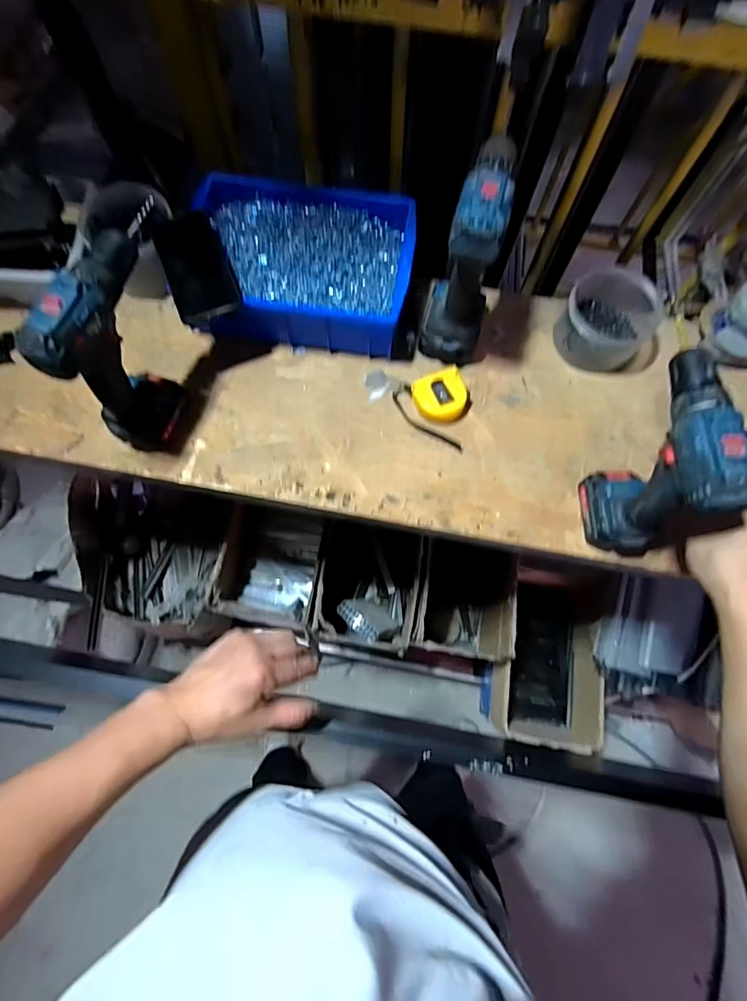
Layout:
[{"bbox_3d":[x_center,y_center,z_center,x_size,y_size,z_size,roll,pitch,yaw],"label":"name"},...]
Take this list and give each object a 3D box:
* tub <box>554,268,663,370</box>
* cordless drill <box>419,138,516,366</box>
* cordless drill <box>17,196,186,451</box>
[{"bbox_3d":[0.317,-0.247,0.644,0.111,0.074,0.120,0,73,-2],"label":"tub"},{"bbox_3d":[0.113,-0.284,0.565,0.074,0.218,0.144,14,73,3],"label":"cordless drill"},{"bbox_3d":[-0.276,-0.183,0.531,0.073,0.217,0.193,8,73,1],"label":"cordless drill"}]

